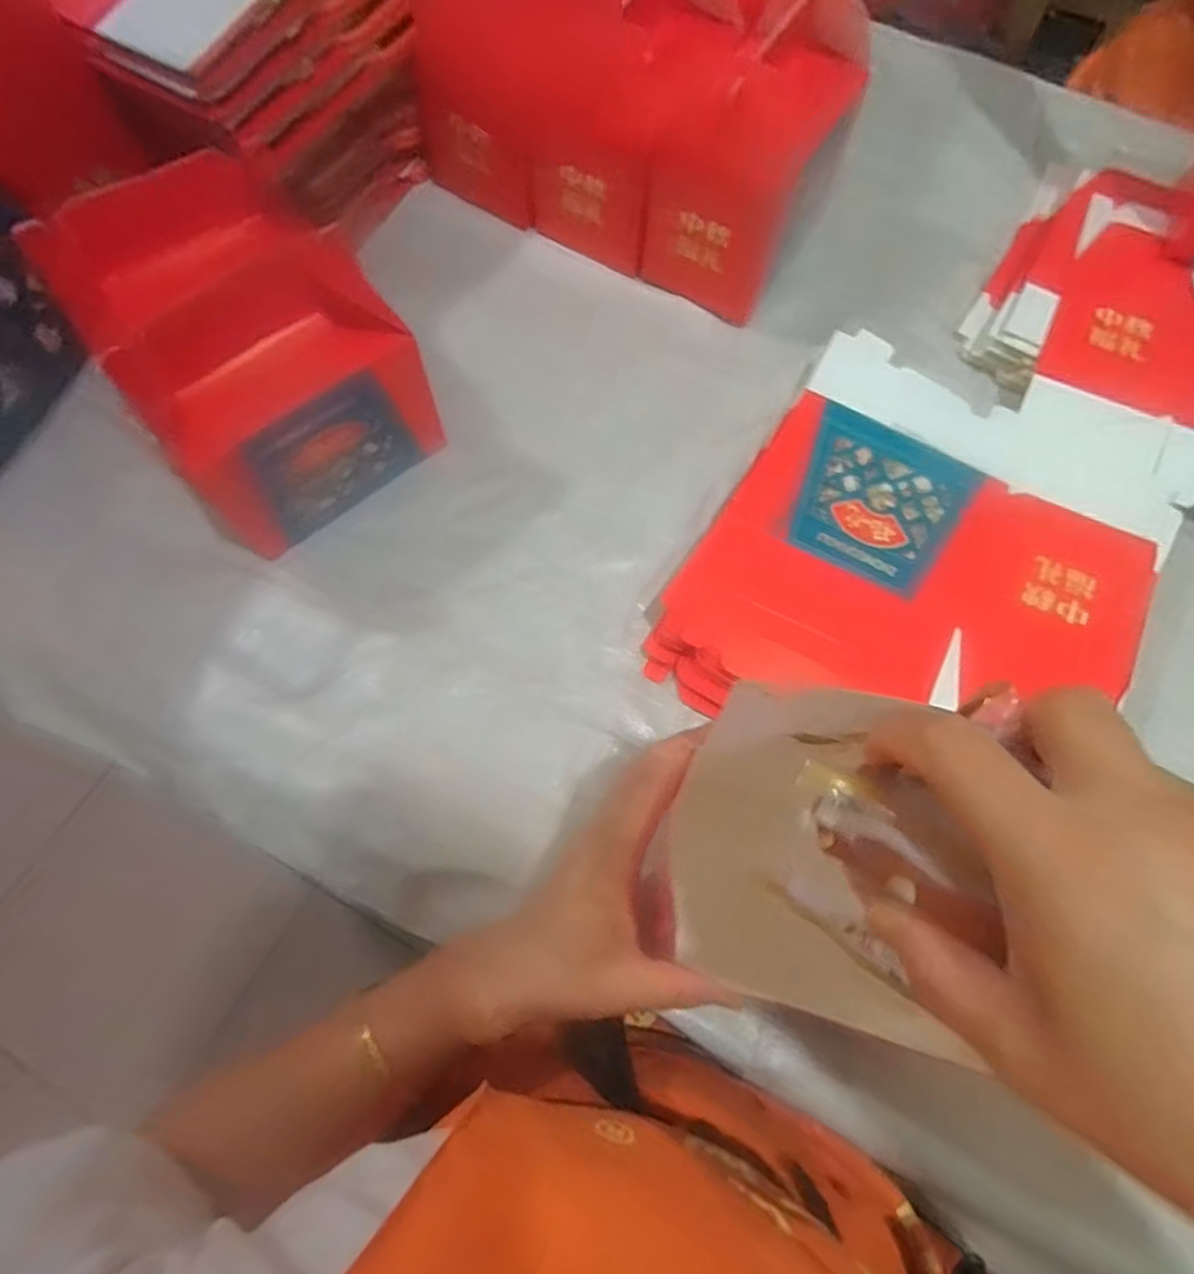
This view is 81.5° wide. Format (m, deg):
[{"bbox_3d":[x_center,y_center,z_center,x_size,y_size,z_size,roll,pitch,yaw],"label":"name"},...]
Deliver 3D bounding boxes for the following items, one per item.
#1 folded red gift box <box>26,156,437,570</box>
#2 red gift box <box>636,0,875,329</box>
[{"bbox_3d":[-0.240,-0.198,0.492,0.163,0.148,0.192,-37,75,-12],"label":"folded red gift box"},{"bbox_3d":[0.123,-0.378,0.545,0.105,0.169,0.169,32,74,11],"label":"red gift box"}]

